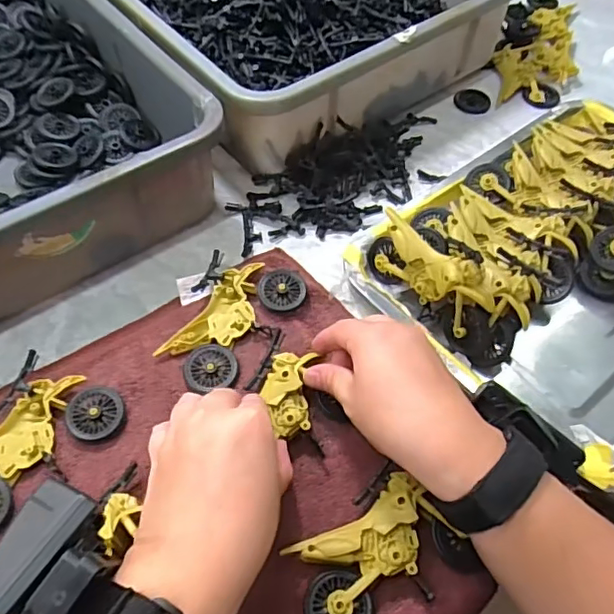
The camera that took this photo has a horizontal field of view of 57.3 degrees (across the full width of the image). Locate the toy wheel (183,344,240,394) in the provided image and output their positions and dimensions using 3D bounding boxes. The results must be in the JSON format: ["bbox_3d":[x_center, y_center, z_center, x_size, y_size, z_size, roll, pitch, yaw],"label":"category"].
[{"bbox_3d":[-0.070,0.042,0.410,0.039,0.004,0.036,1,55,-1],"label":"toy wheel"}]

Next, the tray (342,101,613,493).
[{"bbox_3d":[0.235,-0.053,0.446,0.345,0.059,0.253,-34,62,-22],"label":"tray"}]

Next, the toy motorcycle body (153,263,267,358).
[{"bbox_3d":[-0.063,0.006,0.425,0.044,0.011,0.099,26,59,16],"label":"toy motorcycle body"}]

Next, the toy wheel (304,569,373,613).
[{"bbox_3d":[0.018,0.166,0.313,0.037,0.011,0.036,1,55,-1],"label":"toy wheel"}]

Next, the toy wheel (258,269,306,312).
[{"bbox_3d":[-0.019,-0.014,0.438,0.035,0.011,0.034,1,55,-1],"label":"toy wheel"}]

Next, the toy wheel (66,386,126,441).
[{"bbox_3d":[-0.142,0.071,0.378,0.039,0.008,0.036,1,55,-1],"label":"toy wheel"}]

